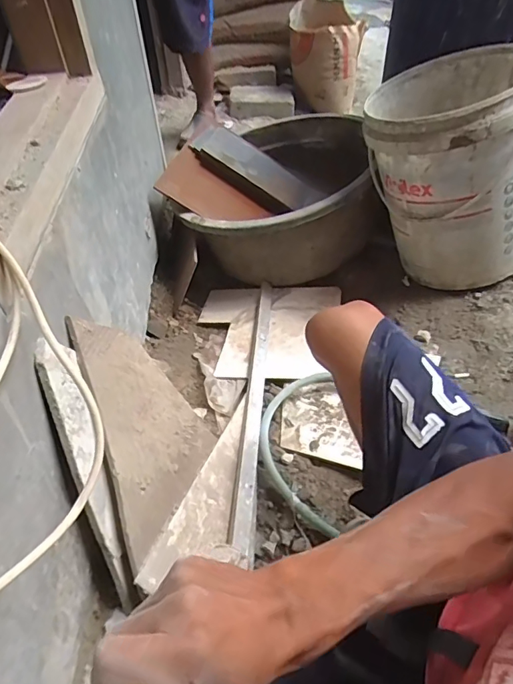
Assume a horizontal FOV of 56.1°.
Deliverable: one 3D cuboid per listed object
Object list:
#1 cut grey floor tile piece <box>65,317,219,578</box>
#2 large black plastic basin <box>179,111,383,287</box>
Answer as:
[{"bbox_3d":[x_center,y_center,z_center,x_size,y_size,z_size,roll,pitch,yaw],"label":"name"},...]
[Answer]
[{"bbox_3d":[-0.135,0.108,0.677,0.012,0.299,0.222,-10,5,29],"label":"cut grey floor tile piece"},{"bbox_3d":[0.101,-0.346,1.183,0.402,0.249,0.500,17,50,18],"label":"large black plastic basin"}]

